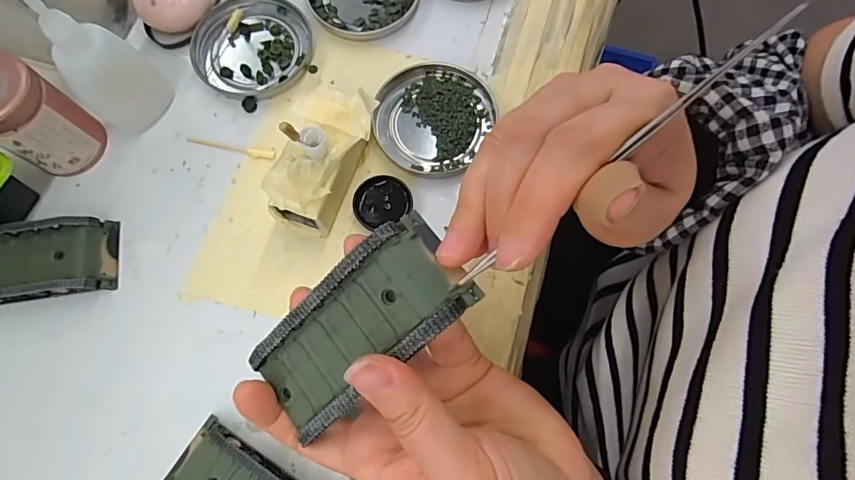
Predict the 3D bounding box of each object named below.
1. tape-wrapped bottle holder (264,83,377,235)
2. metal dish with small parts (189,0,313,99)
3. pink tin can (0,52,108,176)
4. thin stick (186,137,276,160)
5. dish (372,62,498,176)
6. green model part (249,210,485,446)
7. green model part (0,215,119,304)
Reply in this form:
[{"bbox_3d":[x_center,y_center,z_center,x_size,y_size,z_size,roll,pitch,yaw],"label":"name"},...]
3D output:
[{"bbox_3d":[-0.061,-0.049,0.278,0.046,0.045,0.087,22,75,6],"label":"tape-wrapped bottle holder"},{"bbox_3d":[-0.120,-0.132,0.322,0.074,0.007,0.077,0,74,0],"label":"metal dish with small parts"},{"bbox_3d":[-0.227,-0.070,0.271,0.037,0.069,0.041,39,77,10],"label":"pink tin can"},{"bbox_3d":[-0.127,-0.060,0.303,0.058,0.004,0.007,11,74,3],"label":"thin stick"},{"bbox_3d":[0.004,-0.081,0.307,0.076,0.008,0.078,0,74,0],"label":"dish"},{"bbox_3d":[-0.029,0.036,0.183,0.093,0.018,0.042,-42,77,16],"label":"green model part"},{"bbox_3d":[-0.234,0.013,0.272,0.094,0.021,0.047,-7,74,-2],"label":"green model part"}]

